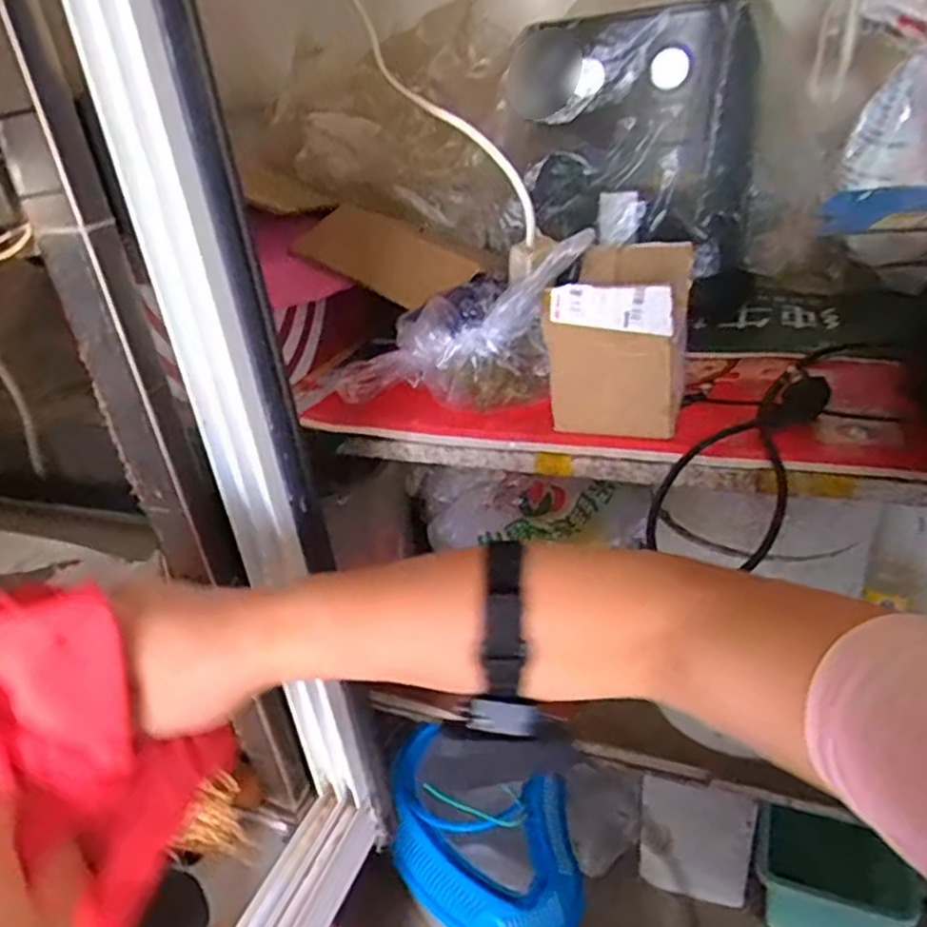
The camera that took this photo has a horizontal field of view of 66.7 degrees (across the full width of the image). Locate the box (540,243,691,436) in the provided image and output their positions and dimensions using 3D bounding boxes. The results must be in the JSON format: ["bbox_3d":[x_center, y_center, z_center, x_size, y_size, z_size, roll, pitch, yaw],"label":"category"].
[{"bbox_3d":[0.130,-0.104,0.576,0.095,0.121,0.130,7,32,19],"label":"box"}]

